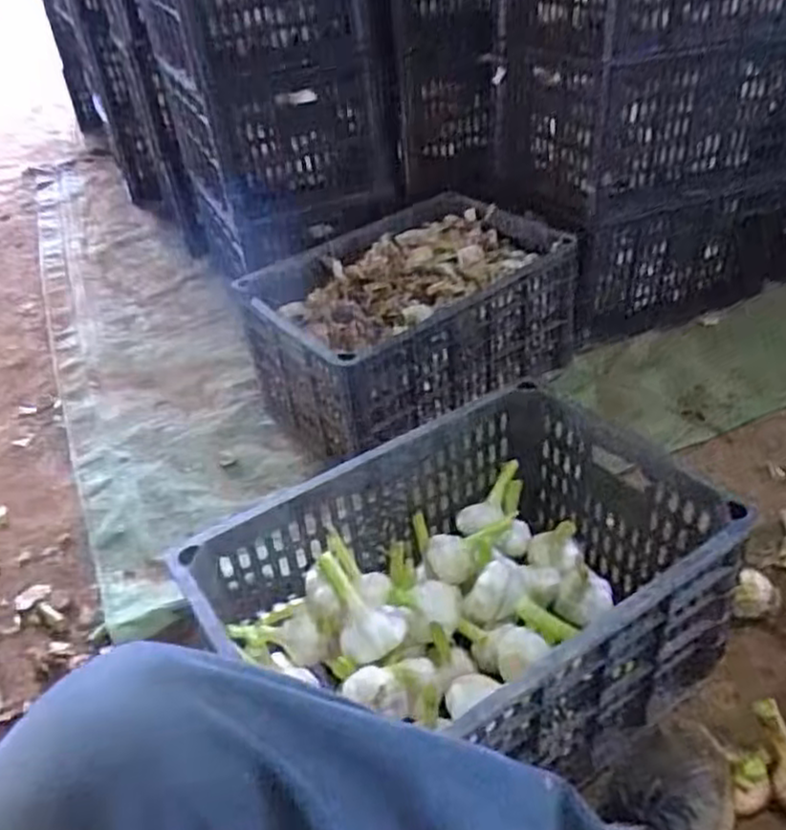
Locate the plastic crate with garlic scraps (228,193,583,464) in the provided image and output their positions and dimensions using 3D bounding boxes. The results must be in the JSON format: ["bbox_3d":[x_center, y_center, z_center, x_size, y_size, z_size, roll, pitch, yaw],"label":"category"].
[{"bbox_3d":[0.027,-0.155,1.166,0.463,0.204,0.315,-28,41,-25],"label":"plastic crate with garlic scraps"}]

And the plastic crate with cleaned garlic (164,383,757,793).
[{"bbox_3d":[0.073,0.186,0.722,0.446,0.216,0.316,-23,39,-20],"label":"plastic crate with cleaned garlic"}]

